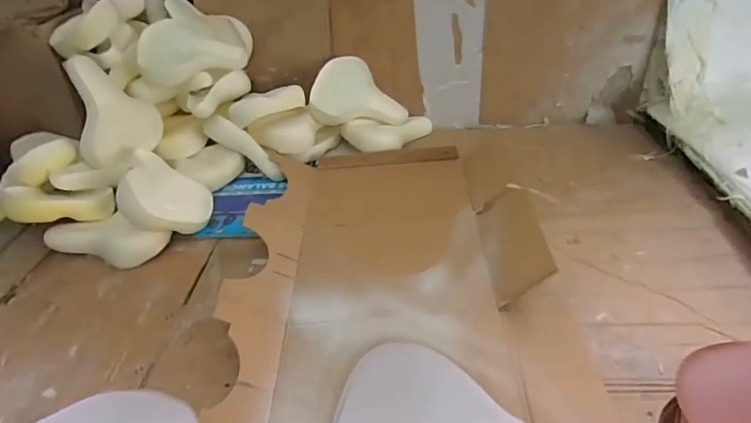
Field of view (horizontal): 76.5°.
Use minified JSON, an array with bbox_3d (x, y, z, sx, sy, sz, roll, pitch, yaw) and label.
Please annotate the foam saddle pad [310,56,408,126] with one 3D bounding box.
[{"bbox_3d":[-0.046,-0.312,1.246,0.239,0.163,0.065,0,8,-1],"label":"foam saddle pad"}]

